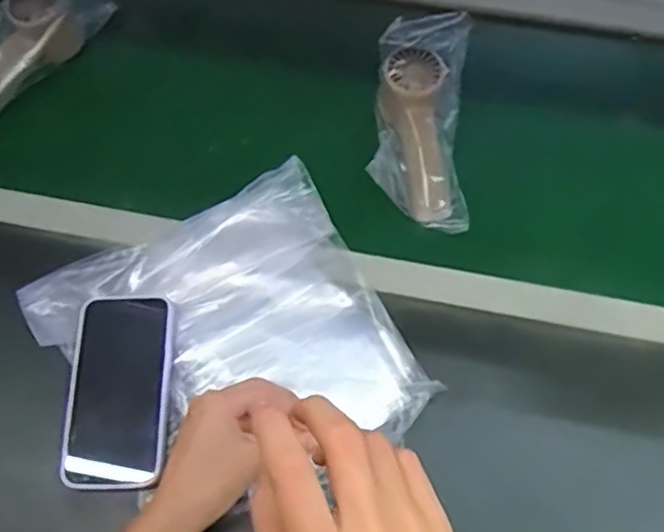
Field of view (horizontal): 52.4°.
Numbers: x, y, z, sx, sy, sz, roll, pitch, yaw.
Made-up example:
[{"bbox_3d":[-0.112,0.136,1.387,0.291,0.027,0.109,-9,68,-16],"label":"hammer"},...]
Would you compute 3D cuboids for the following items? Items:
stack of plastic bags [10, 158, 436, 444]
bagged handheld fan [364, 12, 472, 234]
[{"bbox_3d":[-0.077,0.063,0.528,0.239,0.034,0.249,-30,74,-10],"label":"stack of plastic bags"},{"bbox_3d":[0.082,-0.137,0.613,0.087,0.079,0.194,2,63,1],"label":"bagged handheld fan"}]

